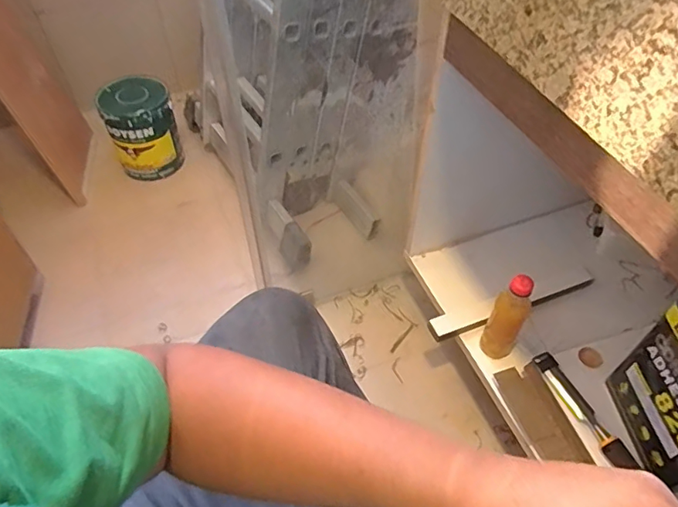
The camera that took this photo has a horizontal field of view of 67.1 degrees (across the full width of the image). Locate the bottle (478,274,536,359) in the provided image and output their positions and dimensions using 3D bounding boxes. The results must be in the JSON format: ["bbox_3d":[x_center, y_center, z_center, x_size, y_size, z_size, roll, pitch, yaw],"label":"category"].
[{"bbox_3d":[0.258,0.104,0.787,0.055,0.179,0.051,27,55,20],"label":"bottle"}]

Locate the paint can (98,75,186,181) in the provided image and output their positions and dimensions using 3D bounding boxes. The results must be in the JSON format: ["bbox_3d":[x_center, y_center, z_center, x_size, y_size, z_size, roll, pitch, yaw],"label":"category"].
[{"bbox_3d":[-0.506,-0.318,1.329,0.160,0.216,0.160,0,51,0],"label":"paint can"}]

